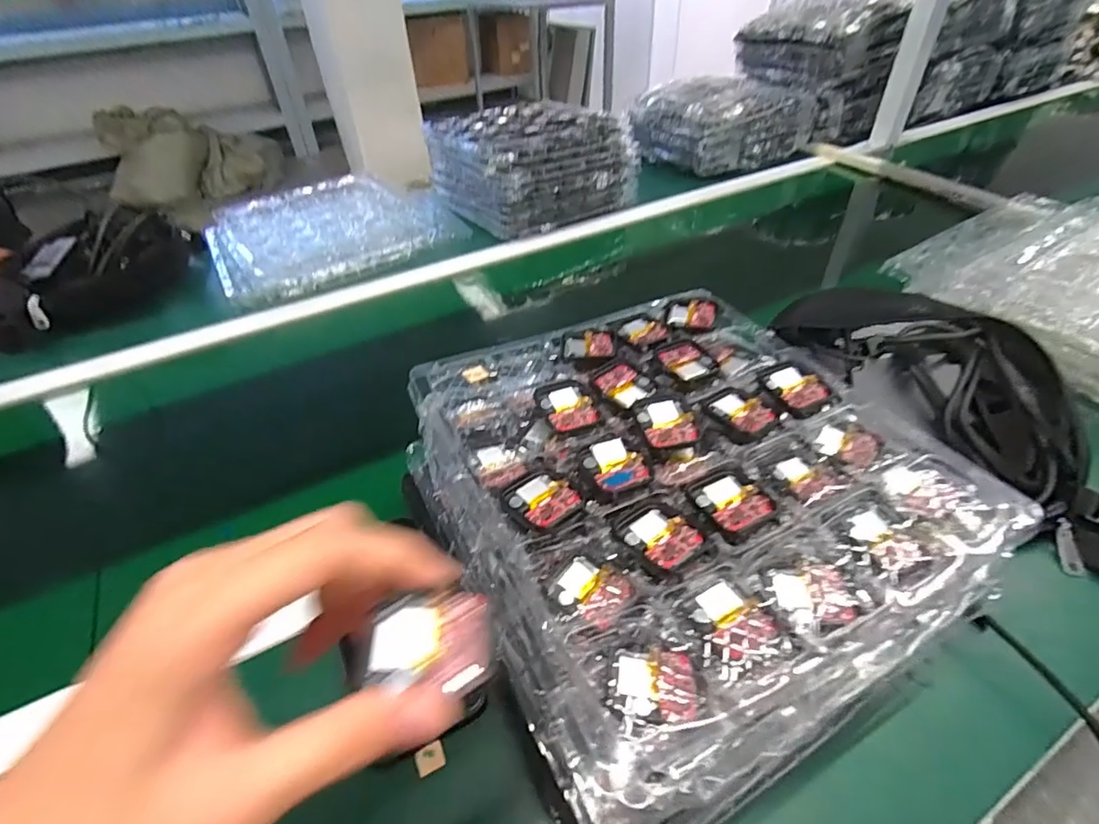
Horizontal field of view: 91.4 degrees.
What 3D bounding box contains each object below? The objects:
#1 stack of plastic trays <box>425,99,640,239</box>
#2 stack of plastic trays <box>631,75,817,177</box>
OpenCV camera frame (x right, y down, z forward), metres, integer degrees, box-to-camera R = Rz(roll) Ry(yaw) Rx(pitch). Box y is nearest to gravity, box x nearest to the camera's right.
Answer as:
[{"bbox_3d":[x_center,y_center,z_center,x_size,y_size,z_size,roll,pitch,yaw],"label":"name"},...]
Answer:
[{"bbox_3d":[-0.042,-0.440,0.940,0.276,0.127,0.296,-27,47,-24],"label":"stack of plastic trays"},{"bbox_3d":[0.347,-0.595,1.092,0.306,0.118,0.230,-23,45,-21],"label":"stack of plastic trays"}]

